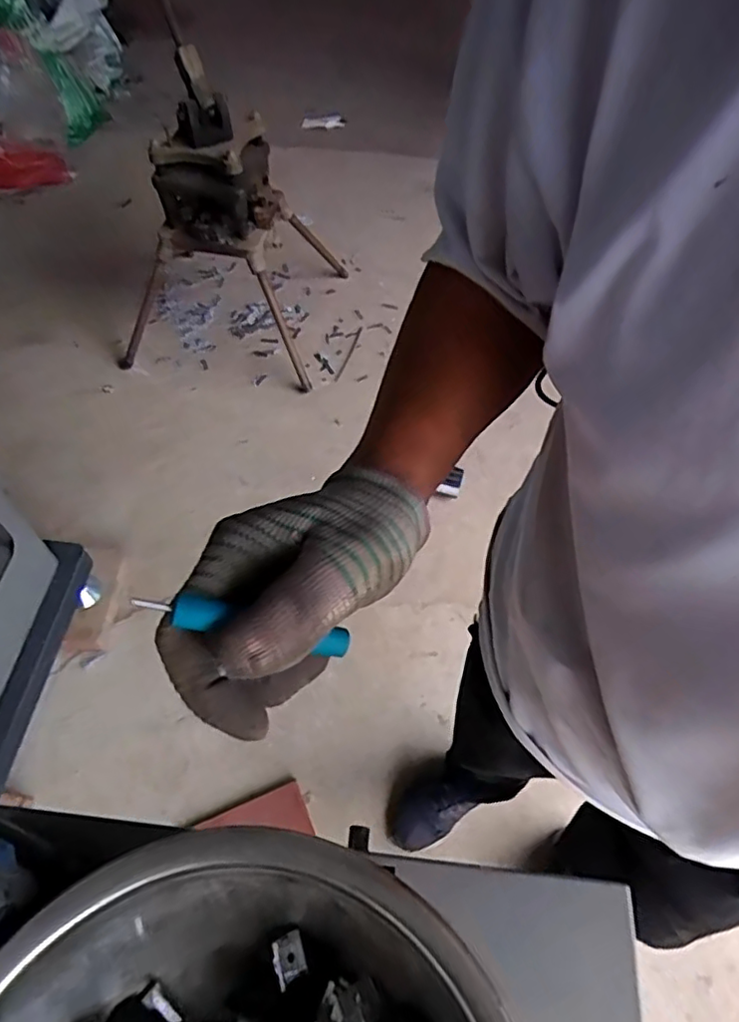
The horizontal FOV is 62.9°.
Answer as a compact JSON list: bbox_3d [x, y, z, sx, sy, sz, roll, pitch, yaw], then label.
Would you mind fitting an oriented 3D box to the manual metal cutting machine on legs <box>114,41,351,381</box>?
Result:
[{"bbox_3d":[-0.378,-0.778,1.650,0.565,0.673,0.555,4,58,-2],"label":"manual metal cutting machine on legs"}]

